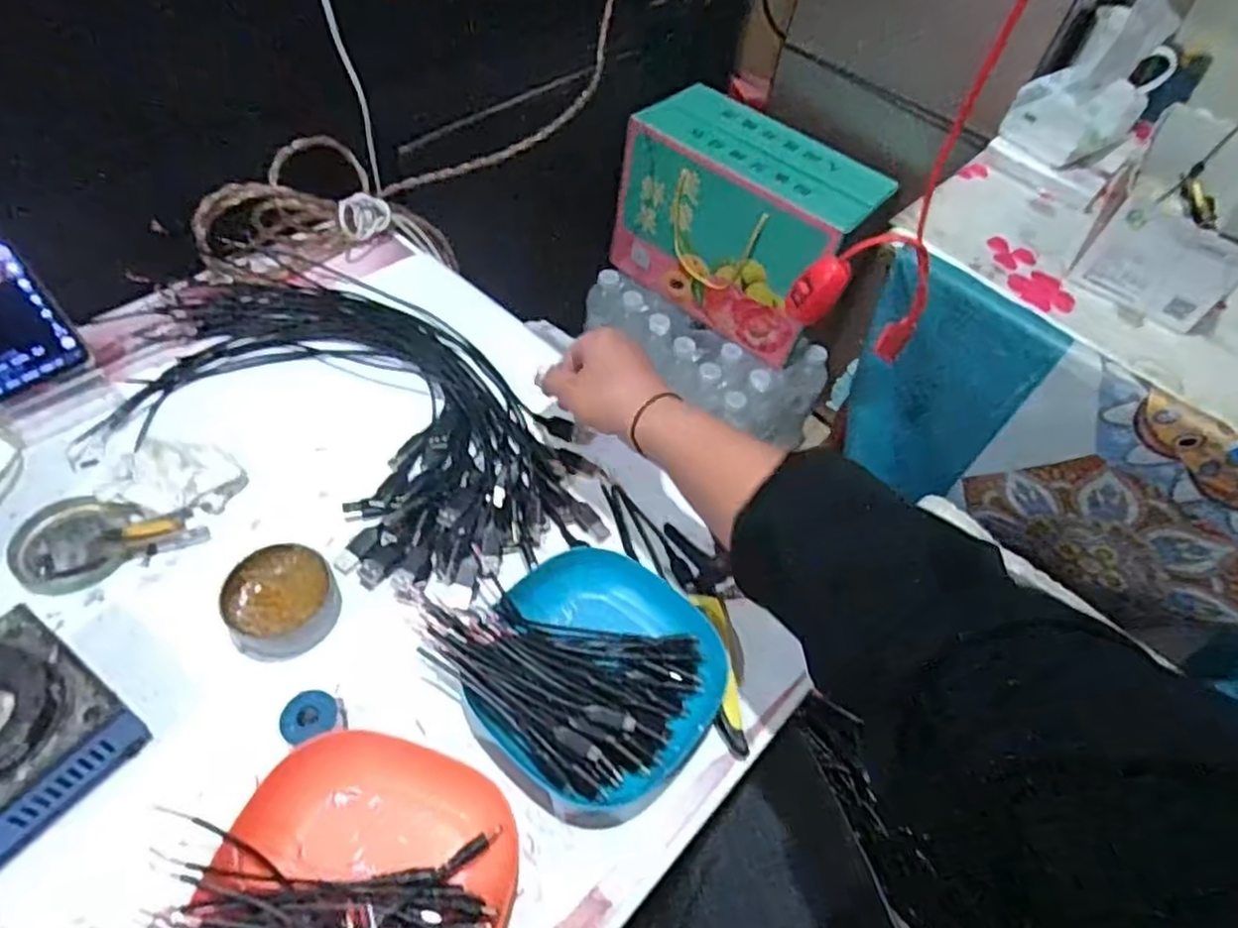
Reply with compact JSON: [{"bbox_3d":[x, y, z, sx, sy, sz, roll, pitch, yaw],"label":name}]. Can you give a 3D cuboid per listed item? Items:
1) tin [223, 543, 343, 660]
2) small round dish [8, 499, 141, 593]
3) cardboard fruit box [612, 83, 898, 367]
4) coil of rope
[{"bbox_3d":[-0.207,0.084,0.444,0.060,0.033,0.058,4,54,-6],"label":"tin"},{"bbox_3d":[-0.352,0.052,0.464,0.070,0.010,0.065,4,54,-6],"label":"small round dish"},{"bbox_3d":[0.171,-0.343,1.032,0.333,0.236,0.157,35,57,16],"label":"cardboard fruit box"},{"bbox_3d":[-0.257,-0.231,0.655,0.232,0.093,0.086,-16,57,-30],"label":"coil of rope"}]

